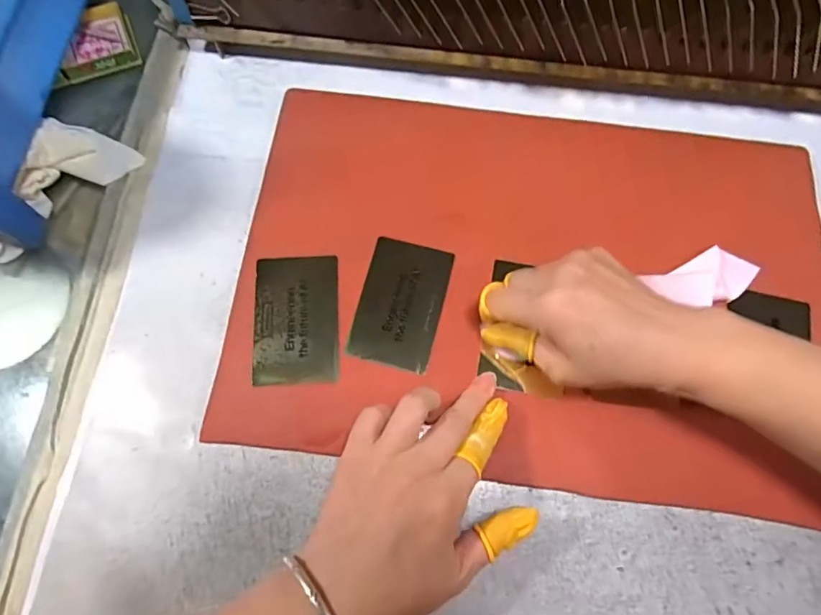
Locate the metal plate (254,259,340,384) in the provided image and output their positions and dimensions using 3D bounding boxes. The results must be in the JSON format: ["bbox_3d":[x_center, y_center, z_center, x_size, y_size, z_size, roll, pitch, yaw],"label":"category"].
[{"bbox_3d":[-0.072,0.007,0.321,0.053,0.004,0.082,-3,71,-2],"label":"metal plate"}]

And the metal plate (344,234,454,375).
[{"bbox_3d":[-0.006,-0.004,0.324,0.051,0.004,0.084,14,72,4],"label":"metal plate"}]

